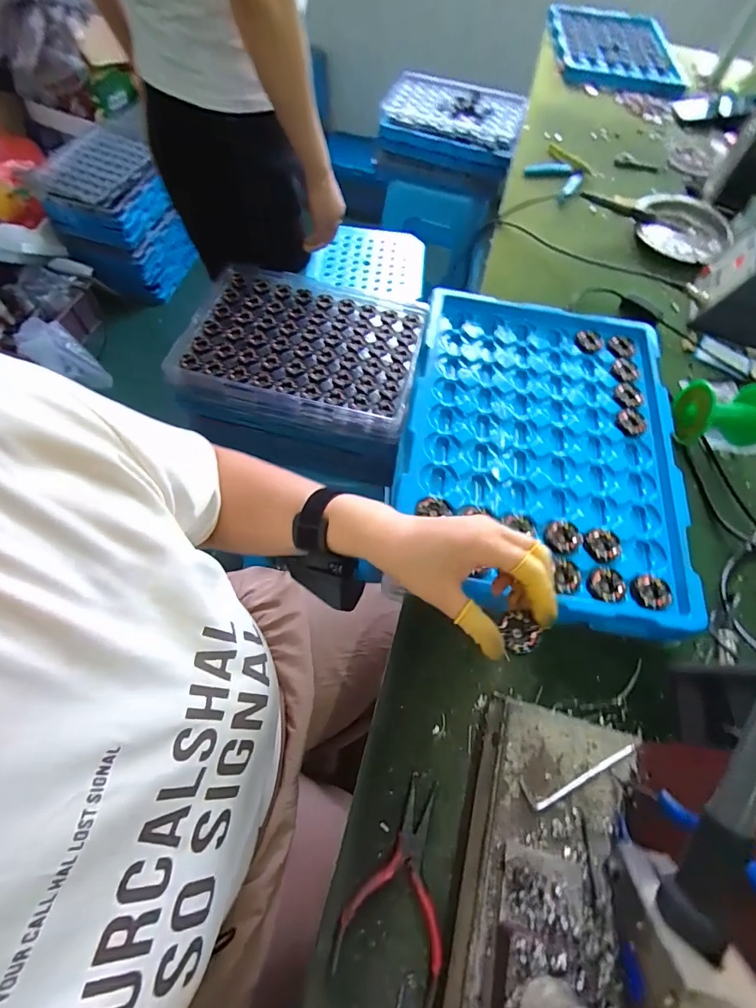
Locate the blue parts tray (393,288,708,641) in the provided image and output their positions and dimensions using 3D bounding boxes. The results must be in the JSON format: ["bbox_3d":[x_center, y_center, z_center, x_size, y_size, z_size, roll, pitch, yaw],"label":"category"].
[{"bbox_3d":[0.168,-0.071,0.450,0.266,0.029,0.365,11,60,3],"label":"blue parts tray"}]

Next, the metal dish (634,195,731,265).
[{"bbox_3d":[0.482,-0.439,0.703,0.144,0.030,0.158,2,62,-3],"label":"metal dish"}]

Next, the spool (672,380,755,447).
[{"bbox_3d":[0.384,-0.102,0.496,0.090,0.054,0.064,1,62,-3],"label":"spool"}]

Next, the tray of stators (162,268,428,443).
[{"bbox_3d":[-0.120,-0.256,0.719,0.367,0.044,0.271,11,60,4],"label":"tray of stators"}]

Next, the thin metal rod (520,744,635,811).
[{"bbox_3d":[0.143,0.188,0.310,0.090,0.004,0.016,-18,62,-12],"label":"thin metal rod"}]

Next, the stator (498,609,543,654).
[{"bbox_3d":[0.099,0.090,0.306,0.025,0.010,0.028,-10,61,-8],"label":"stator"}]

